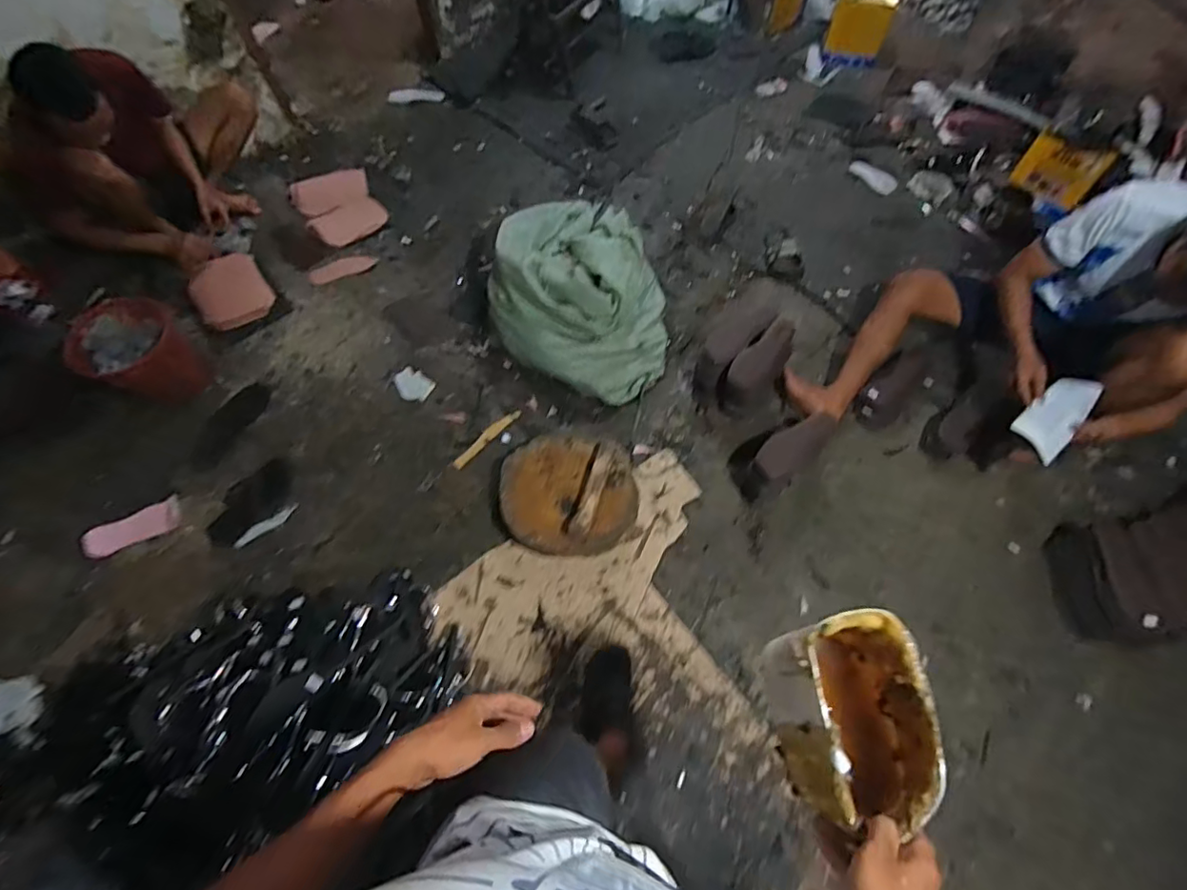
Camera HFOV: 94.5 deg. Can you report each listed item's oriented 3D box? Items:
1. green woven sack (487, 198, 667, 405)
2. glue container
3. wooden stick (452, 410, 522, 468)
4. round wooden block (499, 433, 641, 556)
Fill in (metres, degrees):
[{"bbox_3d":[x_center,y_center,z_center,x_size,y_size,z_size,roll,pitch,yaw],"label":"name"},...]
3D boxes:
[{"bbox_3d":[-0.046,-0.494,1.704,0.543,0.269,0.633,3,64,3],"label":"green woven sack"},{"bbox_3d":[0.273,0.285,0.587,0.129,0.110,0.187,-3,64,1],"label":"glue container"},{"bbox_3d":[-0.314,-0.021,1.605,0.038,0.020,0.243,39,71,19],"label":"wooden stick"},{"bbox_3d":[-0.060,0.125,1.461,0.352,0.120,0.331,-1,63,1],"label":"round wooden block"}]

